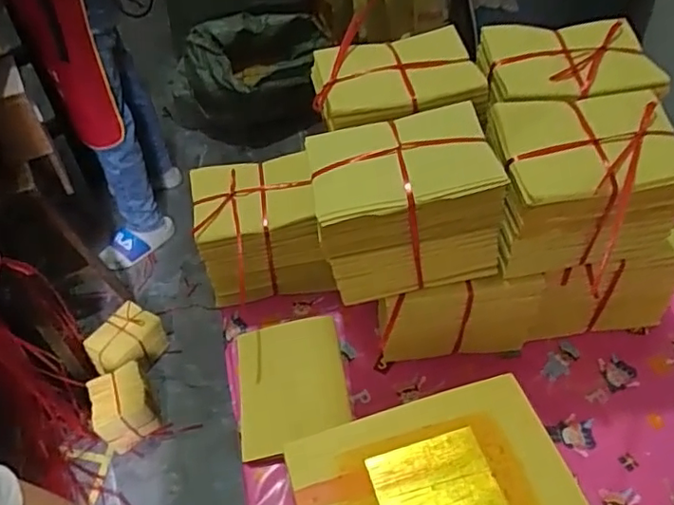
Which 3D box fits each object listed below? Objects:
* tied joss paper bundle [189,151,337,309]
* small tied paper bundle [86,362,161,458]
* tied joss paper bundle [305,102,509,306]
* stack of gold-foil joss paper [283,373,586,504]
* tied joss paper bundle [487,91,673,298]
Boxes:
[{"bbox_3d":[-0.084,-0.024,0.734,0.161,0.135,0.118,-7,49,-2],"label":"tied joss paper bundle"},{"bbox_3d":[-0.510,0.376,1.432,0.140,0.163,0.129,-24,52,-16],"label":"small tied paper bundle"},{"bbox_3d":[0.061,-0.049,0.570,0.164,0.135,0.113,-8,49,-3],"label":"tied joss paper bundle"},{"bbox_3d":[0.087,0.232,0.536,0.229,0.088,0.169,-15,50,-9],"label":"stack of gold-foil joss paper"},{"bbox_3d":[0.228,-0.061,0.578,0.166,0.137,0.115,-10,49,-5],"label":"tied joss paper bundle"}]

